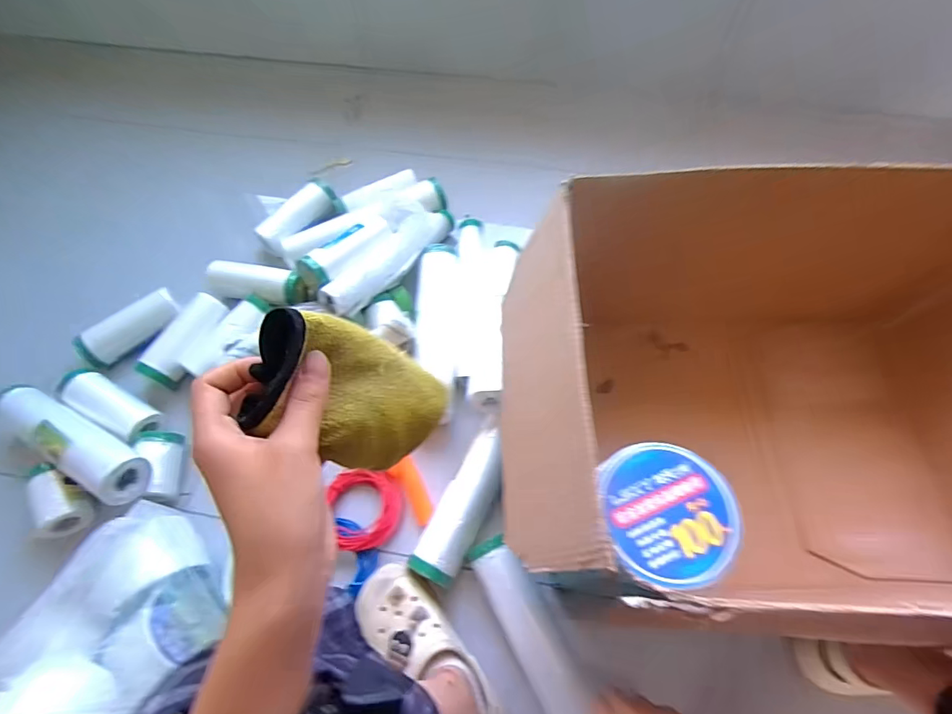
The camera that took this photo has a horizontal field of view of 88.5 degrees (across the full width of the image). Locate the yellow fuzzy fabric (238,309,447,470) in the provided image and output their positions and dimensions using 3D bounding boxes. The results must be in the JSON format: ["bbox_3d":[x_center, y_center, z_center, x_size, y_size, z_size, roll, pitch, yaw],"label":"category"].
[{"bbox_3d":[-0.070,0.024,0.286,0.025,0.121,0.072,9,72,46],"label":"yellow fuzzy fabric"}]

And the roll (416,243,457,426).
[{"bbox_3d":[-0.066,-0.047,0.845,0.075,0.070,0.321,0,63,2],"label":"roll"}]

